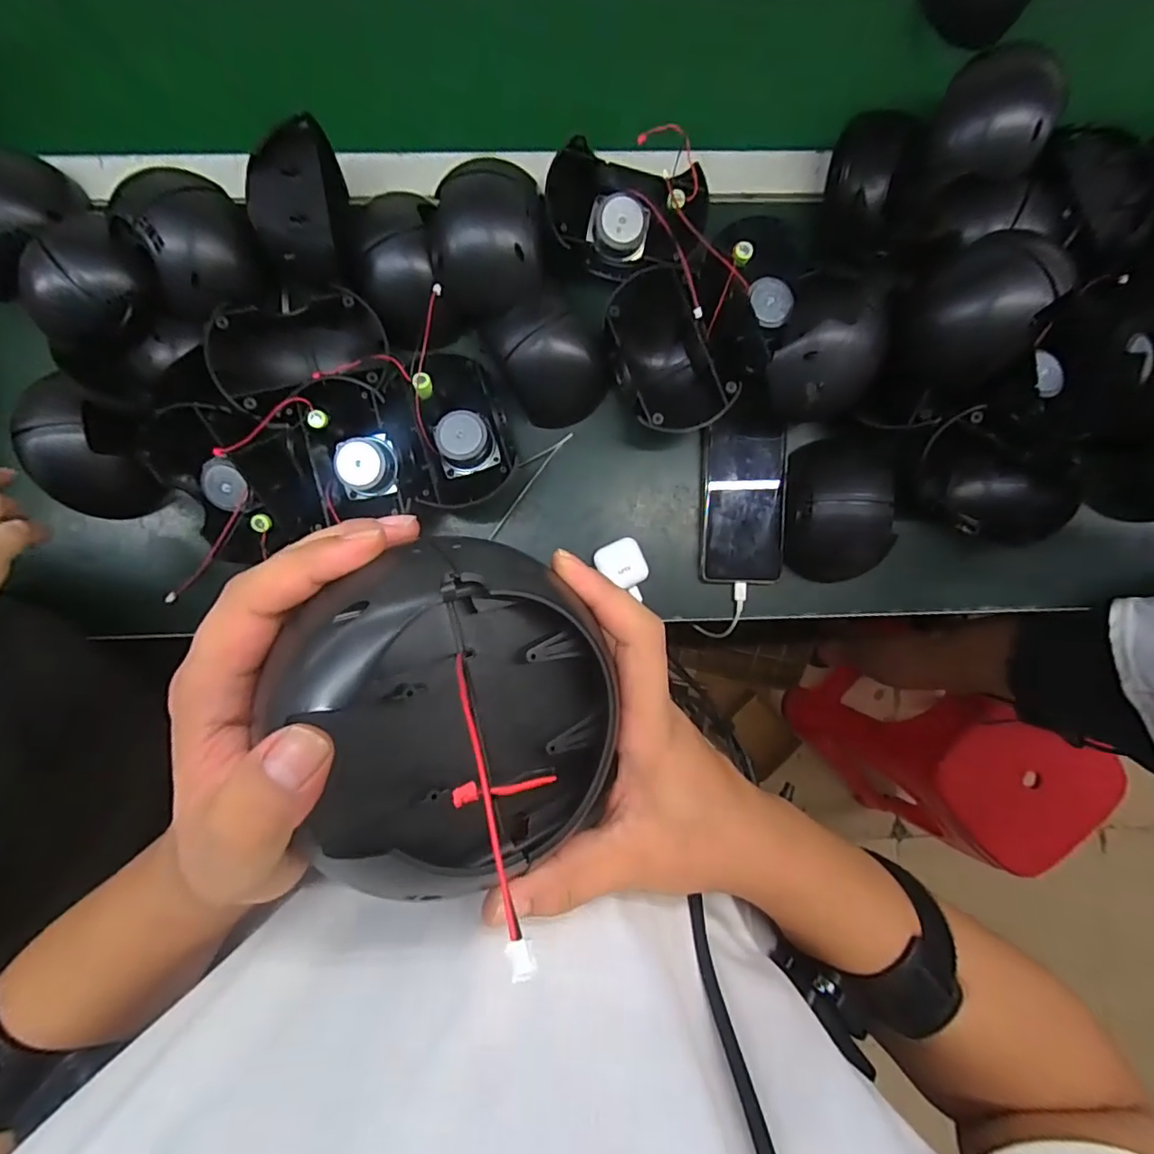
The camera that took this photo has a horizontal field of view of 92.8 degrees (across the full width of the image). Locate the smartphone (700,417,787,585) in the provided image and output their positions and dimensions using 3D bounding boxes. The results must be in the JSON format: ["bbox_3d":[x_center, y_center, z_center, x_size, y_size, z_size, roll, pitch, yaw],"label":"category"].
[{"bbox_3d":[0.160,-0.070,0.524,0.076,0.010,0.150,2,93,2],"label":"smartphone"}]

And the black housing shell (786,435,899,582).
[{"bbox_3d":[0.242,-0.059,0.504,0.087,0.066,0.124,-3,88,0],"label":"black housing shell"}]

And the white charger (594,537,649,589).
[{"bbox_3d":[0.043,-0.012,0.520,0.040,0.021,0.045,-31,88,-1],"label":"white charger"}]

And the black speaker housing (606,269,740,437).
[{"bbox_3d":[0.081,-0.191,0.490,0.091,0.072,0.131,-22,88,-1],"label":"black speaker housing"}]

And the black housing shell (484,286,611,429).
[{"bbox_3d":[-0.024,-0.192,0.495,0.093,0.072,0.100,-28,88,-1],"label":"black housing shell"}]

